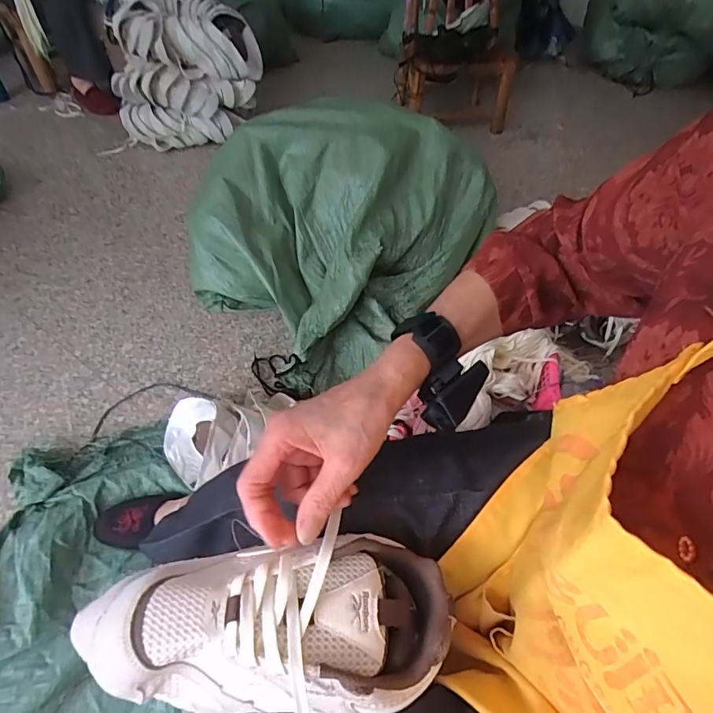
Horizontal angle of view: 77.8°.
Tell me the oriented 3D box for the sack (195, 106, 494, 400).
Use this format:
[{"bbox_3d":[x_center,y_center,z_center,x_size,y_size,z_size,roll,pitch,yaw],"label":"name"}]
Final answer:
[{"bbox_3d":[-0.028,-0.251,0.918,0.493,0.390,0.417,-36,61,-28],"label":"sack"}]

